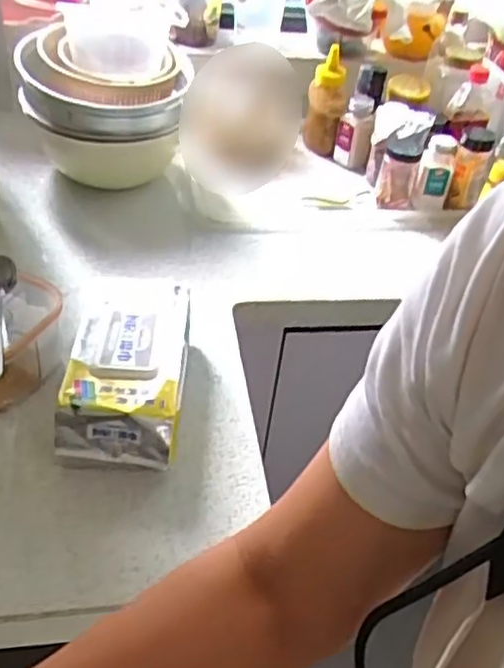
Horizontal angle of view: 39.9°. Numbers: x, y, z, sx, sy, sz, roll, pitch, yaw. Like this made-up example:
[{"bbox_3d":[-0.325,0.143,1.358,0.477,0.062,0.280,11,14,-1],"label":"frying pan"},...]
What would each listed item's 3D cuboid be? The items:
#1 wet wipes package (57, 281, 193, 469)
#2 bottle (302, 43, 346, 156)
[{"bbox_3d":[-0.133,0.040,0.754,0.119,0.085,0.241,3,39,-5],"label":"wet wipes package"},{"bbox_3d":[0.131,-0.413,1.231,0.062,0.167,0.066,10,39,3],"label":"bottle"}]

